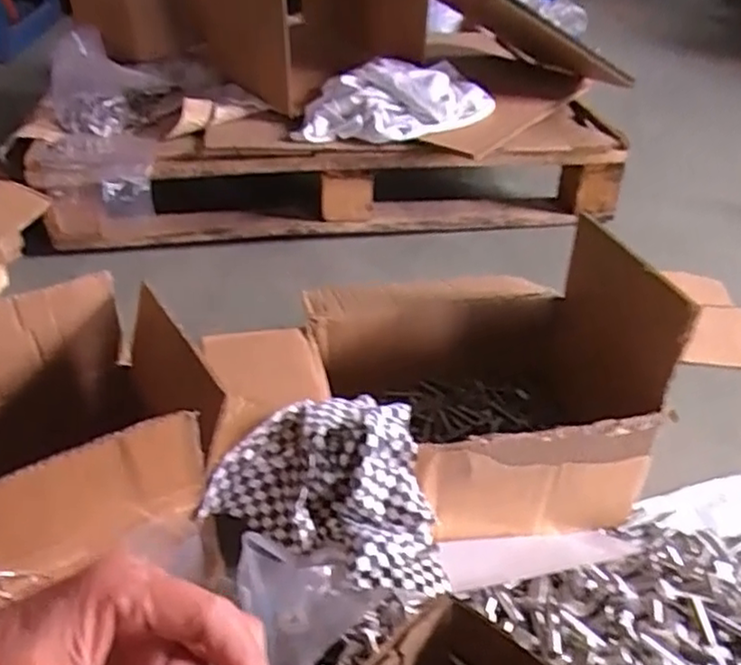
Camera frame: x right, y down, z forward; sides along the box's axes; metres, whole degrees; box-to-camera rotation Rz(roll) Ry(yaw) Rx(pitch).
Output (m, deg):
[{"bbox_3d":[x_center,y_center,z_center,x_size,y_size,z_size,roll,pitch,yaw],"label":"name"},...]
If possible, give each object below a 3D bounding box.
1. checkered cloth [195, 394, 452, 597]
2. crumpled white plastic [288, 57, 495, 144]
[{"bbox_3d":[-0.018,0.137,0.597,0.200,0.107,0.149,20,39,22],"label":"checkered cloth"},{"bbox_3d":[0.045,-0.437,1.240,0.405,0.076,0.201,-18,41,-26],"label":"crumpled white plastic"}]

